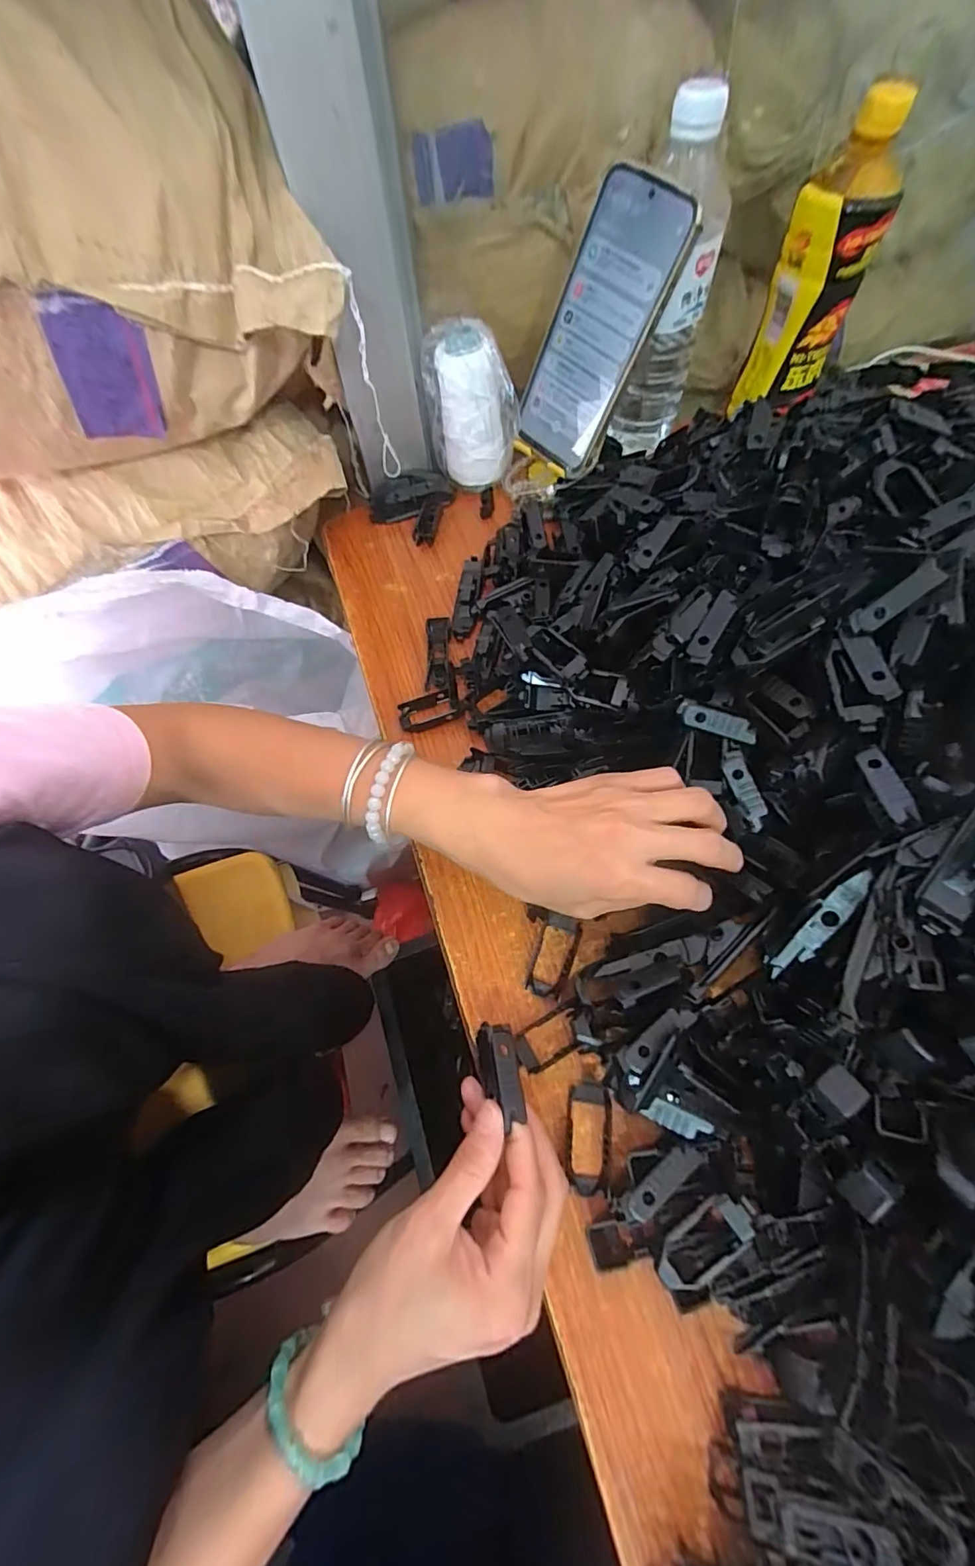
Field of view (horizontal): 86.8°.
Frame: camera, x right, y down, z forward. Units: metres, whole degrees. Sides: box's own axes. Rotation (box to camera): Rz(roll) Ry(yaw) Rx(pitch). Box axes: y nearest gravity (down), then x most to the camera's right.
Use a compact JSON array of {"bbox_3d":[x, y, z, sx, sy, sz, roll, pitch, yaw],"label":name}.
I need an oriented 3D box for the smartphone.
[{"bbox_3d":[0.080,-0.335,0.391,0.078,0.167,0.013,42,45,13],"label":"smartphone"}]

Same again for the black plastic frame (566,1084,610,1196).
[{"bbox_3d":[0.052,0.182,0.264,0.022,0.004,0.047,4,65,6],"label":"black plastic frame"}]

